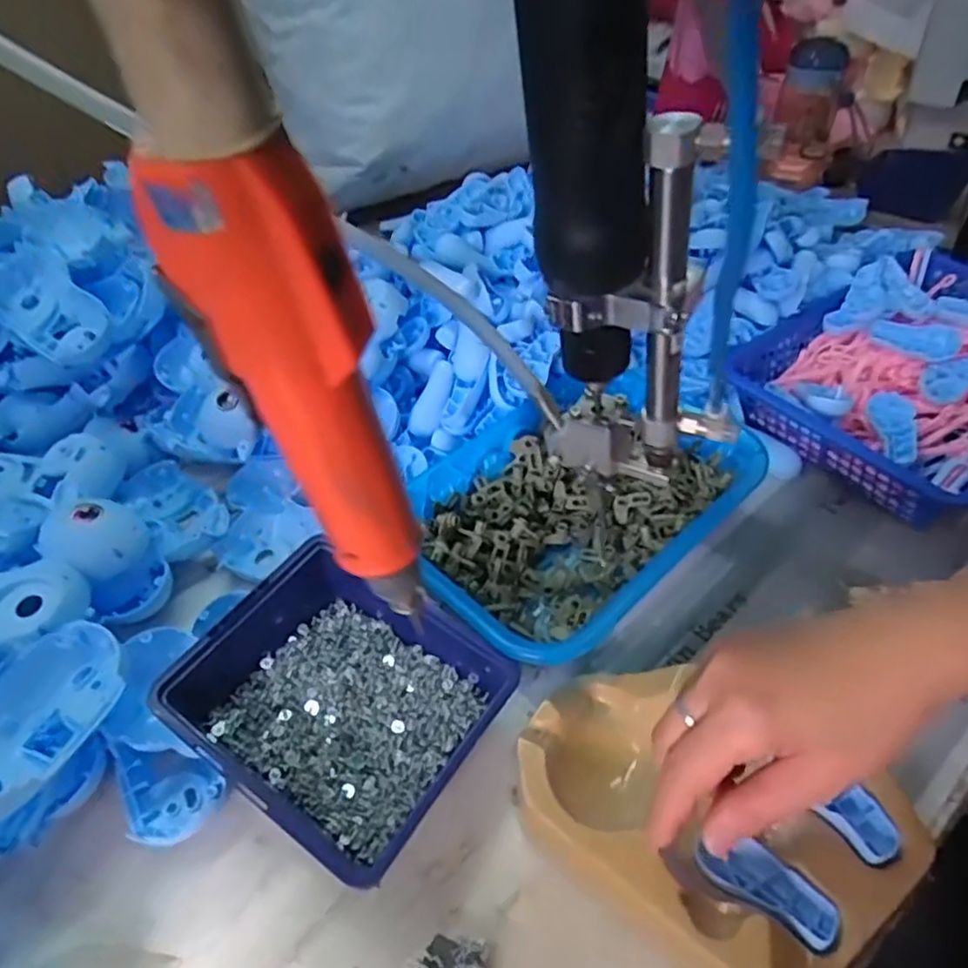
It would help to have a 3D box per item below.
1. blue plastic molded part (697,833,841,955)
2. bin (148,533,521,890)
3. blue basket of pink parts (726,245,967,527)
[{"bbox_3d":[0.138,0.195,0.332,0.065,0.012,0.030,20,51,28],"label":"blue plastic molded part"},{"bbox_3d":[-0.084,0.126,0.404,0.166,0.068,0.139,25,54,27],"label":"bin"},{"bbox_3d":[0.370,-0.096,0.575,0.306,0.064,0.222,-31,51,-22],"label":"blue basket of pink parts"}]

